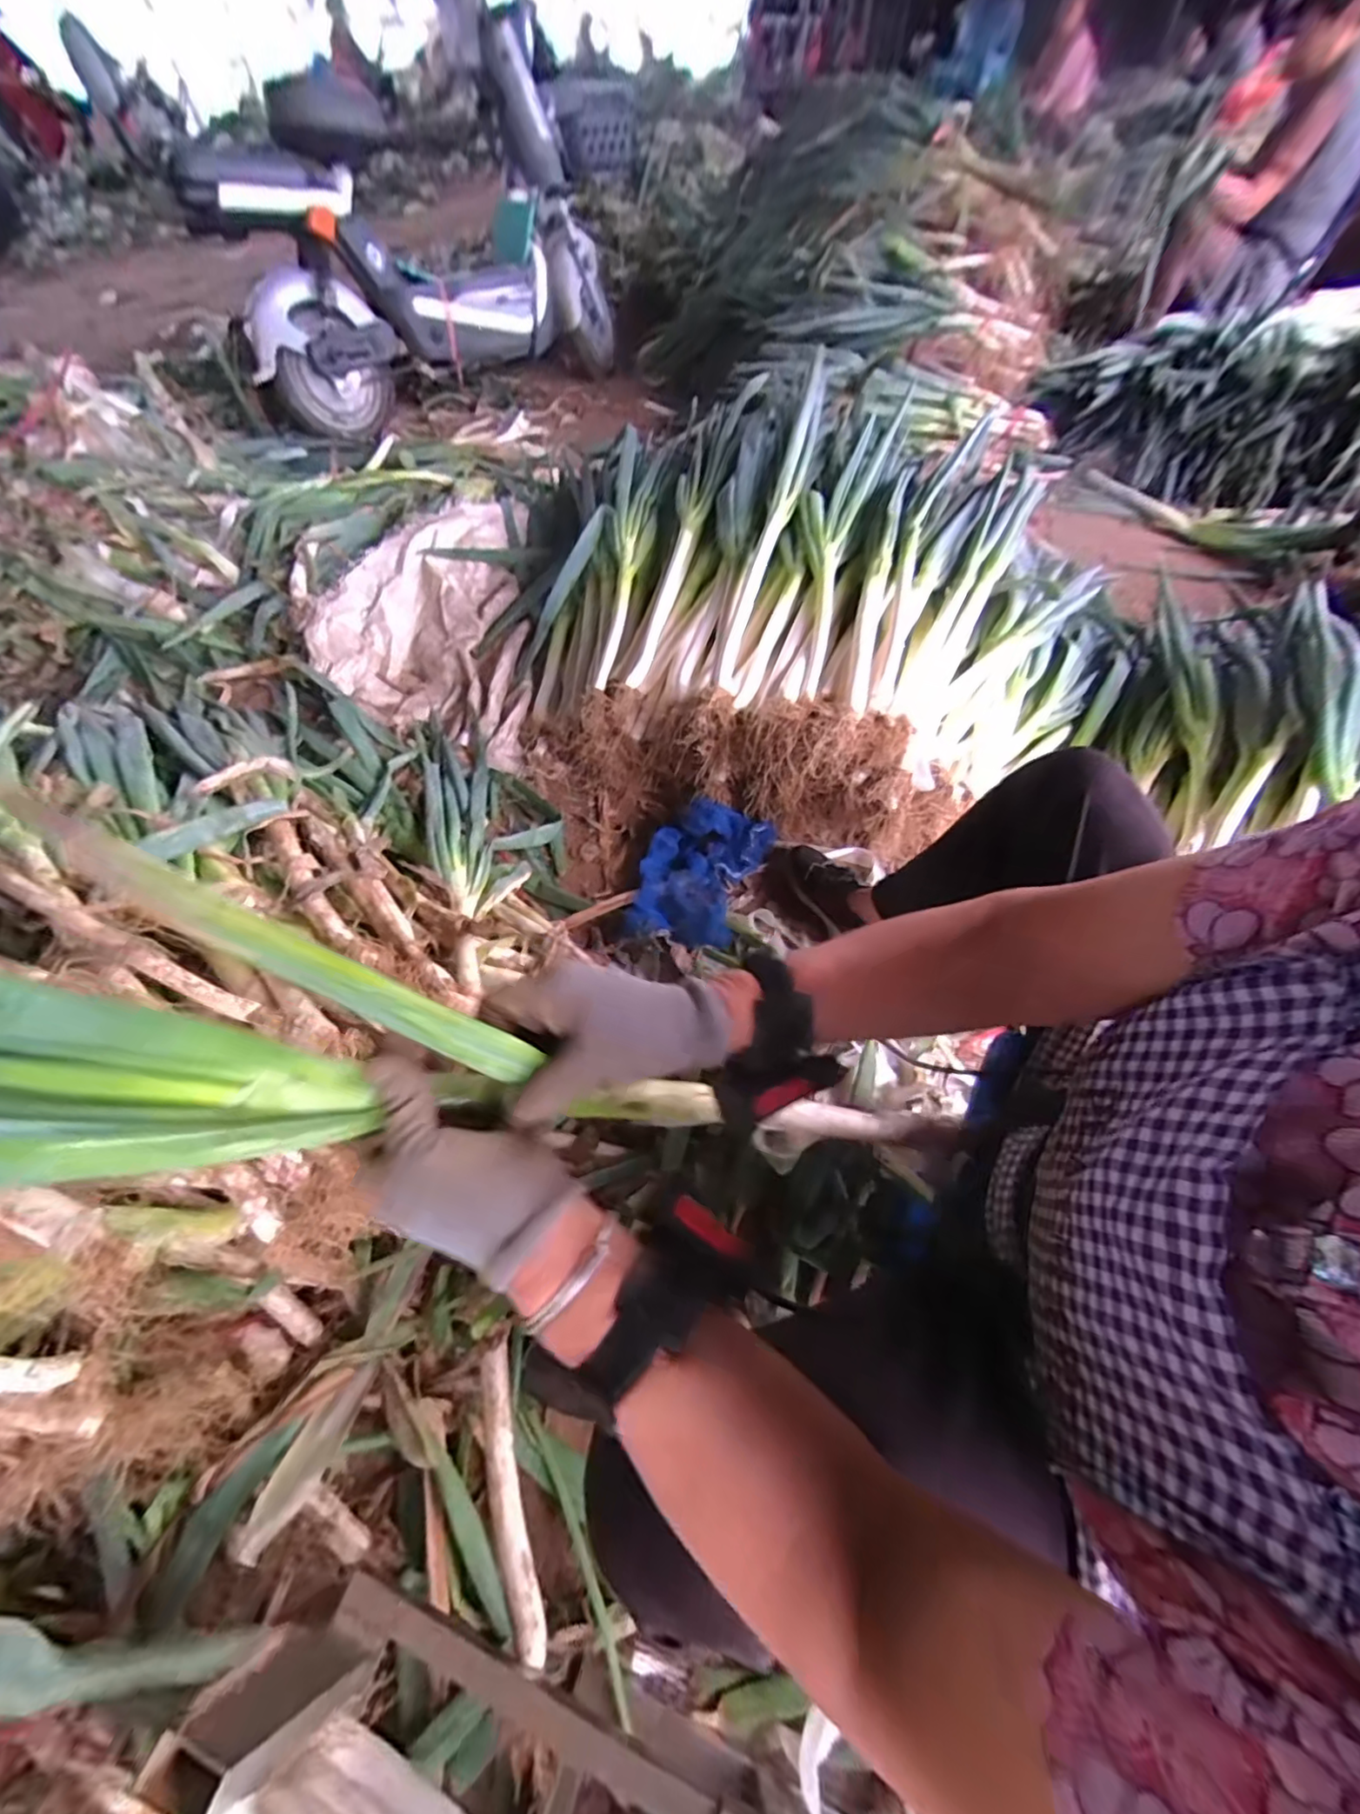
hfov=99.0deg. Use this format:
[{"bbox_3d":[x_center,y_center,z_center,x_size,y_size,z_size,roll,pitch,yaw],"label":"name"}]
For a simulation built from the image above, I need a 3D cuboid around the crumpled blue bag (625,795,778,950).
[{"bbox_3d":[0.031,-0.069,0.917,0.170,0.109,0.273,20,58,12],"label":"crumpled blue bag"}]

